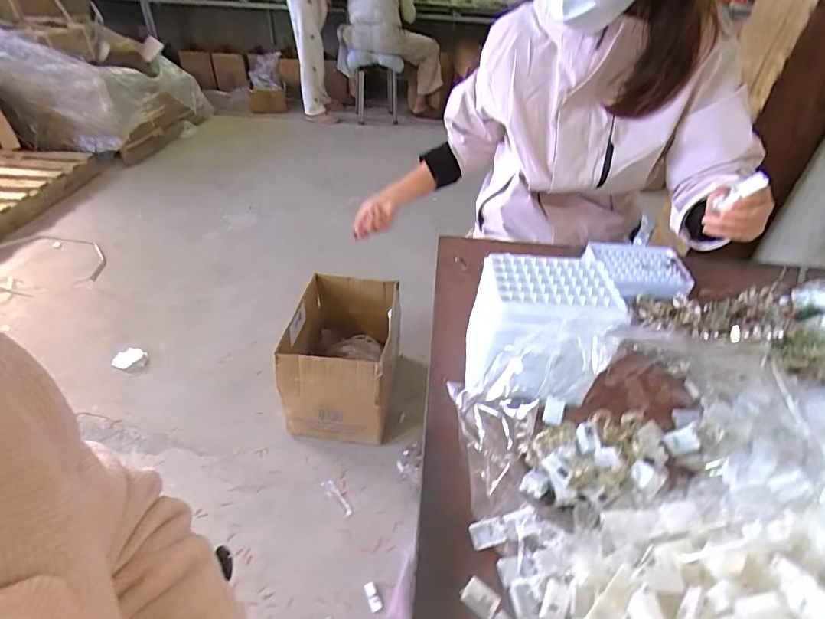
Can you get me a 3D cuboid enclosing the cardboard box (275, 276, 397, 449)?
[{"bbox_3d":[-0.213,0.138,1.316,0.311,0.297,0.411,4,39,1],"label":"cardboard box"}]

